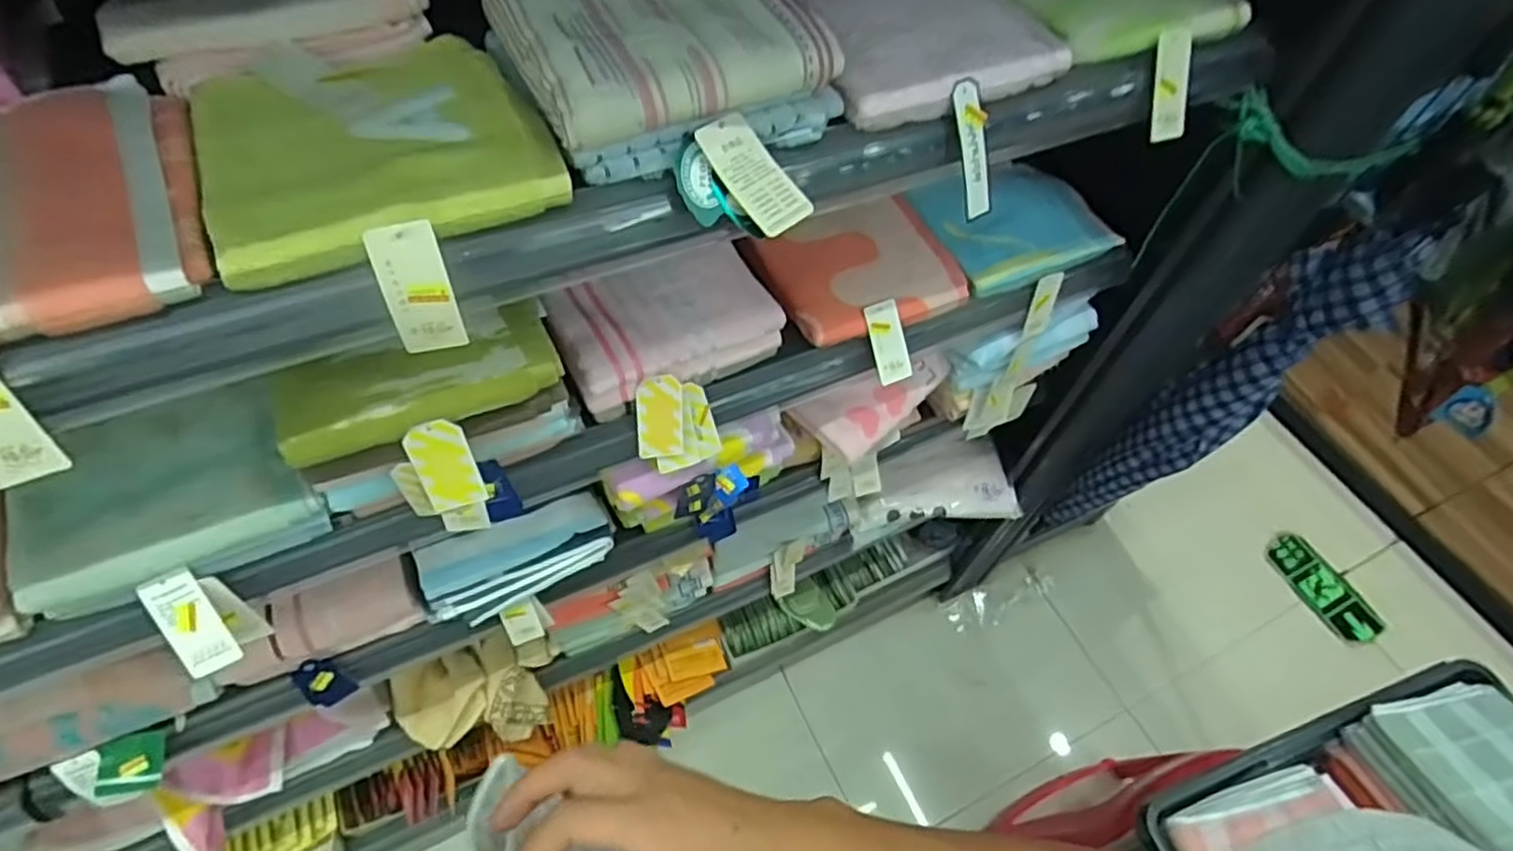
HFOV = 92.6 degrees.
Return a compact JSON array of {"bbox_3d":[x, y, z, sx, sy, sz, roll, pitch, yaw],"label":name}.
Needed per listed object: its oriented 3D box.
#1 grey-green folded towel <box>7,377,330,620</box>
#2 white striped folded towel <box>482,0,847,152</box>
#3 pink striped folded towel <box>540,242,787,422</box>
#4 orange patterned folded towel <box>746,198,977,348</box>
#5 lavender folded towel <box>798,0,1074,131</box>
[{"bbox_3d":[-0.438,0.043,0.544,0.180,0.046,0.143,-20,60,-18],"label":"grey-green folded towel"},{"bbox_3d":[-0.061,-0.256,0.460,0.191,0.039,0.150,-23,61,-19],"label":"white striped folded towel"},{"bbox_3d":[-0.080,-0.090,0.647,0.189,0.071,0.110,-24,61,-19],"label":"pink striped folded towel"},{"bbox_3d":[0.112,-0.162,0.739,0.192,0.037,0.136,-20,60,-17],"label":"orange patterned folded towel"},{"bbox_3d":[0.116,-0.293,0.535,0.178,0.027,0.154,-22,60,-18],"label":"lavender folded towel"}]

